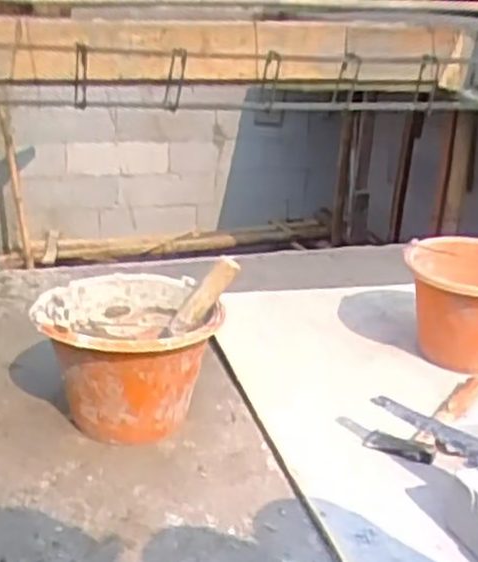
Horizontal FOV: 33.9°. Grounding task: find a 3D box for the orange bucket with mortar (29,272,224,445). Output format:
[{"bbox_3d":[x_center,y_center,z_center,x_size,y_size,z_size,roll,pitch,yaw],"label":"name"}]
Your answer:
[{"bbox_3d":[-0.158,0.113,1.091,0.223,0.173,0.243,1,18,0],"label":"orange bucket with mortar"}]

